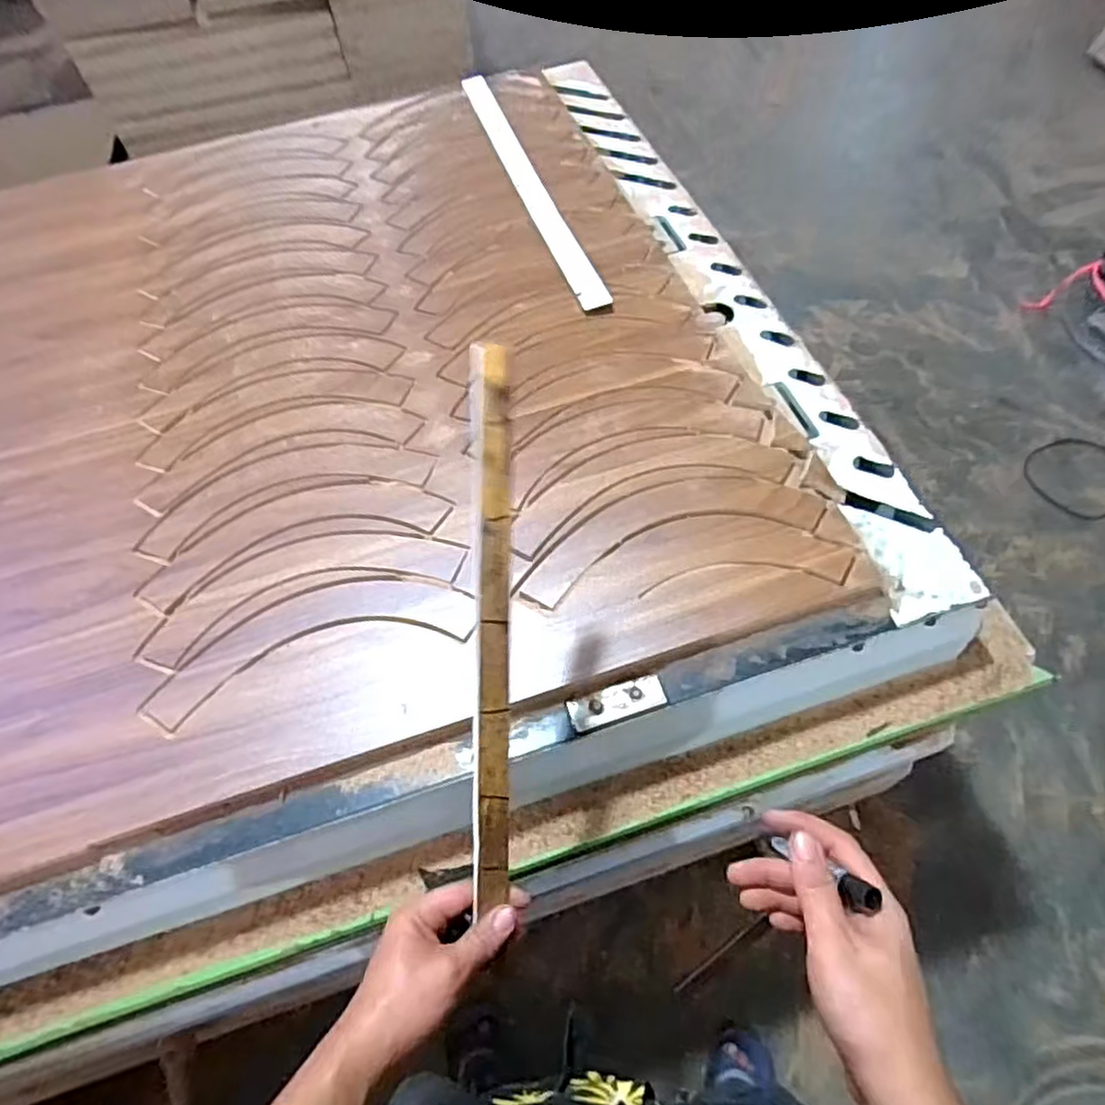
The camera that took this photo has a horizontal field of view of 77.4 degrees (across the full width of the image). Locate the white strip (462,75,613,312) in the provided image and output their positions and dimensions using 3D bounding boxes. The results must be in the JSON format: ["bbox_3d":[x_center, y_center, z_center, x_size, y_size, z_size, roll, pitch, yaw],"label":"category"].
[{"bbox_3d":[-0.045,-0.615,1.123,0.041,0.008,0.690,-17,59,-7],"label":"white strip"}]

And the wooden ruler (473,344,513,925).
[{"bbox_3d":[-0.045,0.062,0.510,0.026,0.012,0.416,2,97,4],"label":"wooden ruler"}]

